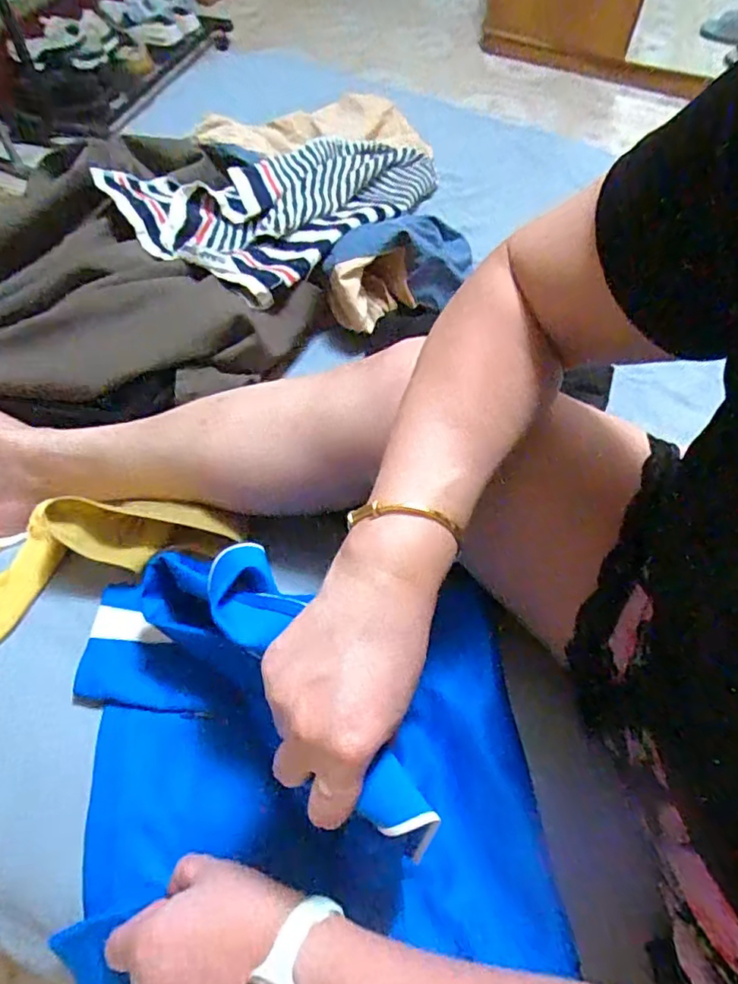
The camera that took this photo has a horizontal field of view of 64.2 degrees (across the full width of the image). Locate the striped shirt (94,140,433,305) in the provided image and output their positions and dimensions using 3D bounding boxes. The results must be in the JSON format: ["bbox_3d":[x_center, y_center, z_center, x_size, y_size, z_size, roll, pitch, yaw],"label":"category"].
[{"bbox_3d":[-0.084,-0.379,0.725,0.220,0.078,0.433,32,60,16],"label":"striped shirt"}]

